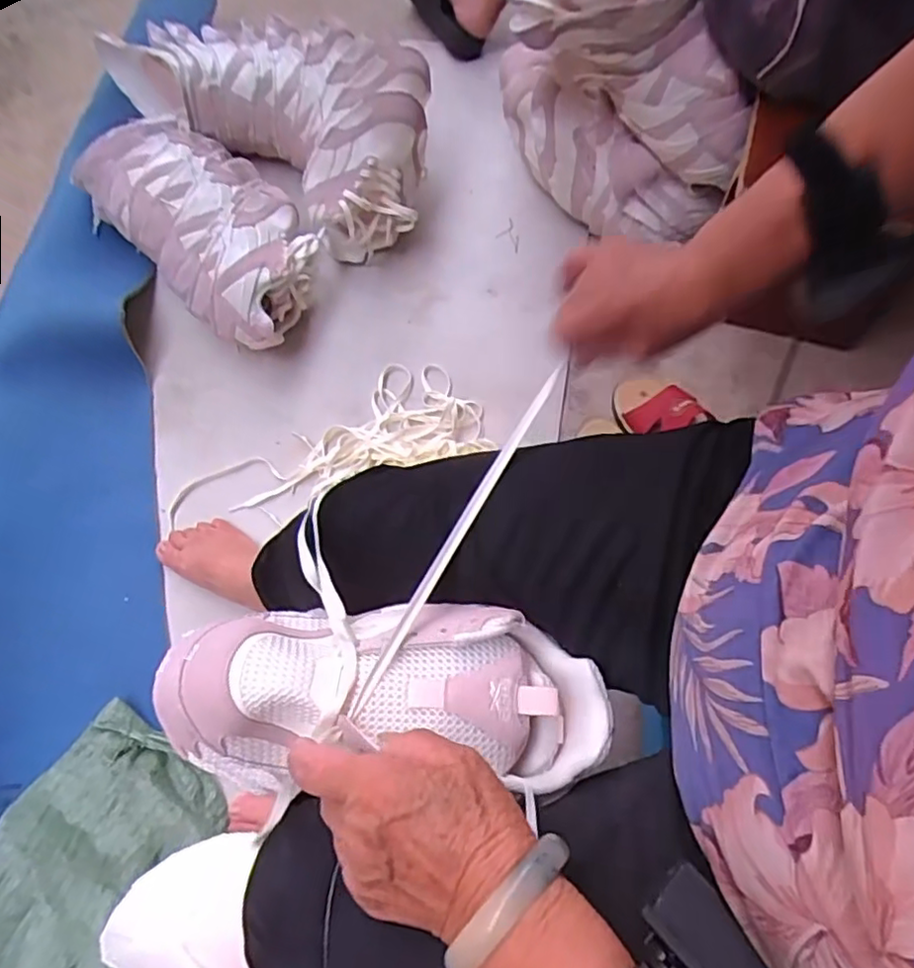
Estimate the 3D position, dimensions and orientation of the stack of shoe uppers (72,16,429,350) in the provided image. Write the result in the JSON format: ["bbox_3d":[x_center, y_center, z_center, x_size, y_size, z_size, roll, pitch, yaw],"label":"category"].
[{"bbox_3d":[-0.232,-0.519,0.879,0.453,0.195,0.206,39,73,12],"label":"stack of shoe uppers"}]

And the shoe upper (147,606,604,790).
[{"bbox_3d":[-0.035,0.118,0.365,0.250,0.061,0.097,4,70,-6],"label":"shoe upper"}]

